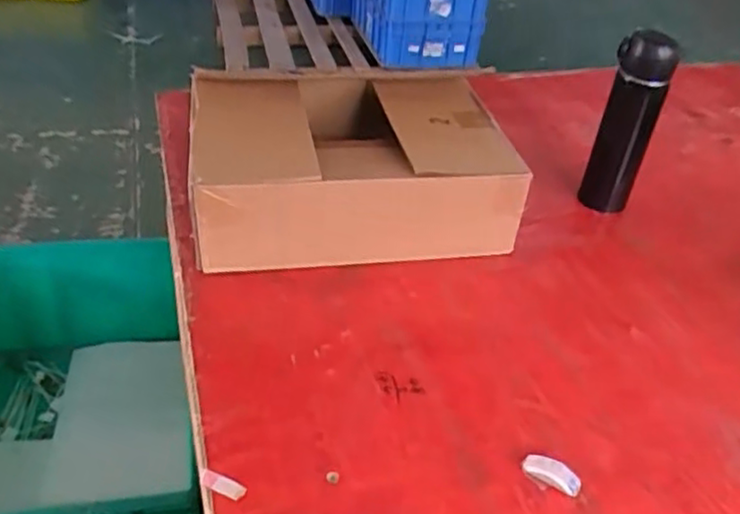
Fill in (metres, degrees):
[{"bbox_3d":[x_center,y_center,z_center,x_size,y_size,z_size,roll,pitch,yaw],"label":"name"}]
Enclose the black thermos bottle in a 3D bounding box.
[{"bbox_3d":[0.314,-0.165,0.836,0.057,0.214,0.054,29,43,28],"label":"black thermos bottle"}]

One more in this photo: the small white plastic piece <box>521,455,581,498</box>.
[{"bbox_3d":[0.143,0.170,0.537,0.045,0.012,0.017,23,41,21],"label":"small white plastic piece"}]

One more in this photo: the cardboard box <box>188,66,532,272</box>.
[{"bbox_3d":[-0.024,-0.114,0.793,0.346,0.138,0.262,-3,38,-11],"label":"cardboard box"}]

